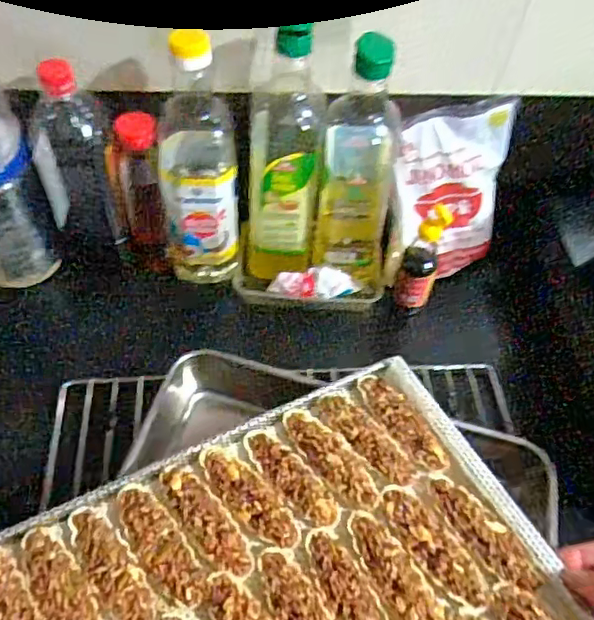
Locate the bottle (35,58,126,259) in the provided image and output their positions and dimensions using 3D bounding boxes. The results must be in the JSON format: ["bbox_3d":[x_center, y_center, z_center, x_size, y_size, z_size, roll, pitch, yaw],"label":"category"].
[{"bbox_3d":[-0.226,-0.148,0.620,0.073,0.215,0.074,-20,55,-17],"label":"bottle"}]

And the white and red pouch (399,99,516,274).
[{"bbox_3d":[0.172,-0.131,0.685,0.122,0.188,0.030,-2,29,-7],"label":"white and red pouch"}]

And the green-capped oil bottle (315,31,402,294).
[{"bbox_3d":[0.068,-0.137,0.616,0.090,0.276,0.088,13,51,1],"label":"green-capped oil bottle"}]

